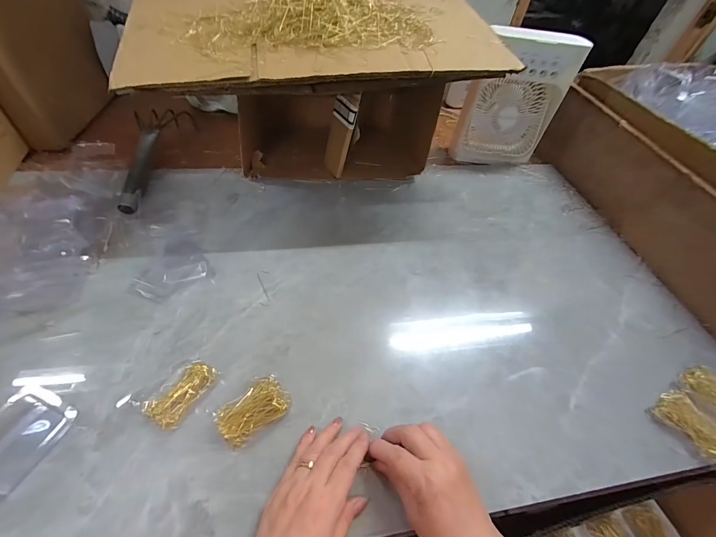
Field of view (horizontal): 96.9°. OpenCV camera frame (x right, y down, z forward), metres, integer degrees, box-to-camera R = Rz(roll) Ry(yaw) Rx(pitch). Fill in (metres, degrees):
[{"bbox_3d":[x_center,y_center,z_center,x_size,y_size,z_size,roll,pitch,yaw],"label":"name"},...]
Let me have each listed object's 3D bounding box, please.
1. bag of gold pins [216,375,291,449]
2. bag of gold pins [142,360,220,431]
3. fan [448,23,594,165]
[{"bbox_3d":[-0.115,0.154,0.350,0.072,0.017,0.049,-28,58,-27],"label":"bag of gold pins"},{"bbox_3d":[-0.197,0.137,0.355,0.047,0.013,0.073,26,52,15],"label":"bag of gold pins"},{"bbox_3d":[0.326,-0.354,0.676,0.178,0.243,0.096,-8,51,-13],"label":"fan"}]

